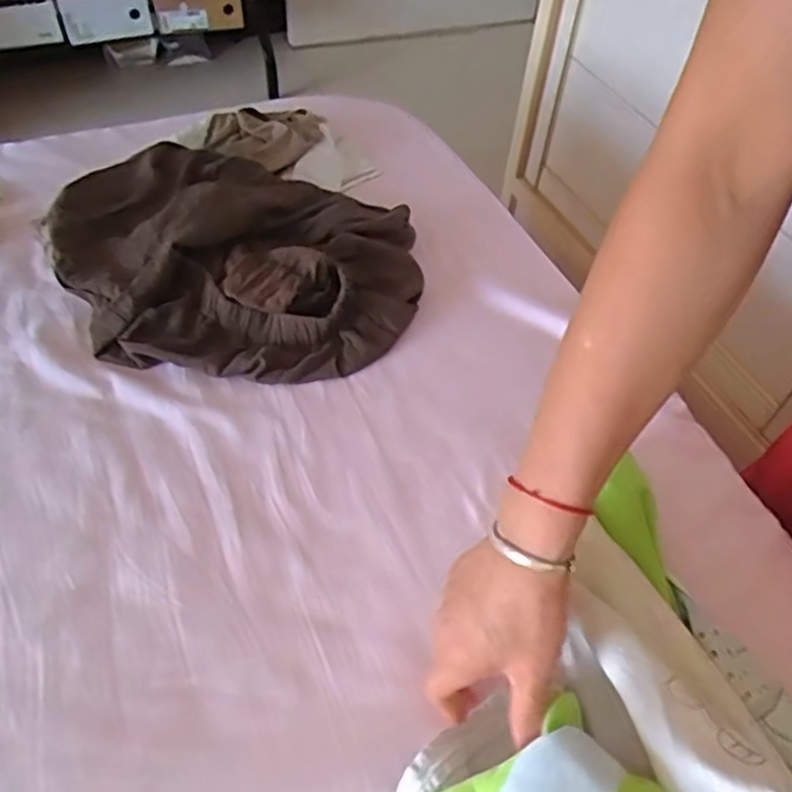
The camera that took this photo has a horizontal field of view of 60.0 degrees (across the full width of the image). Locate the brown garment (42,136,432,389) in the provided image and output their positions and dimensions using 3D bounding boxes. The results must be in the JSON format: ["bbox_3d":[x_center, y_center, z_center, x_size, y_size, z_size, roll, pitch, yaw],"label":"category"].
[{"bbox_3d":[-0.162,-0.151,0.696,0.368,0.061,0.303,7,51,-1],"label":"brown garment"}]

